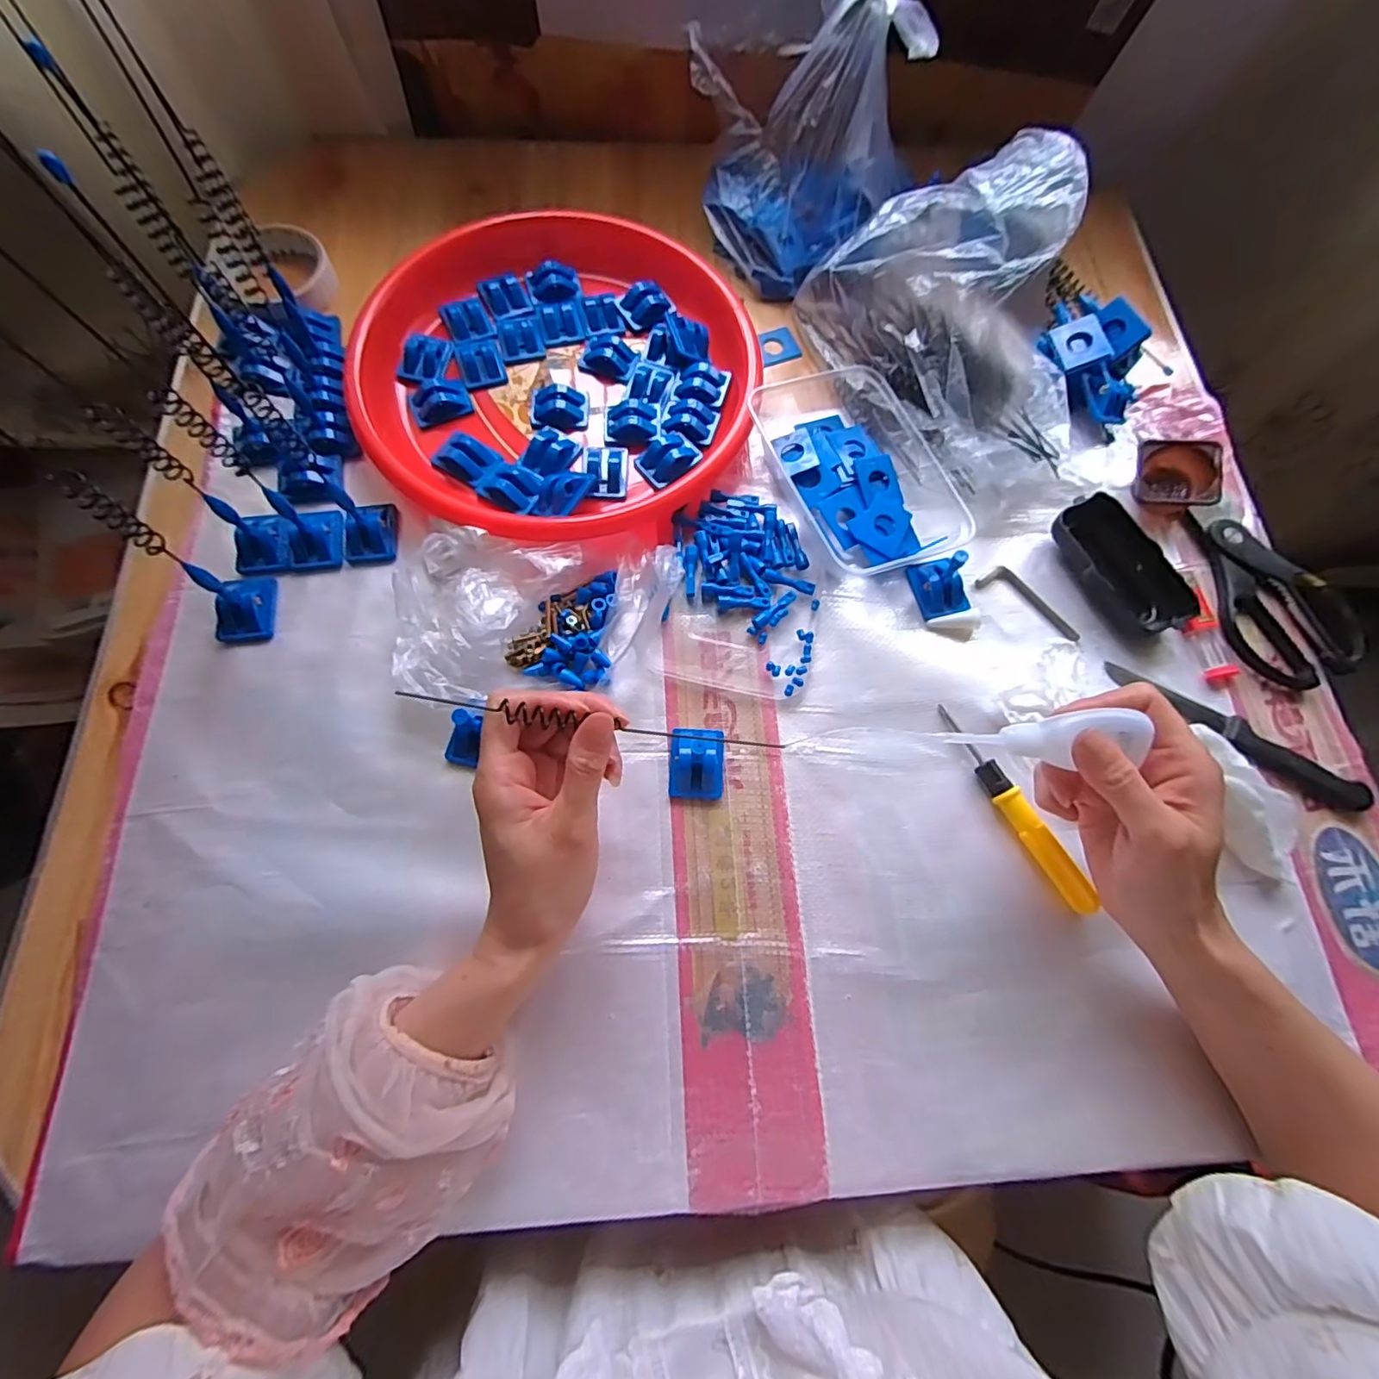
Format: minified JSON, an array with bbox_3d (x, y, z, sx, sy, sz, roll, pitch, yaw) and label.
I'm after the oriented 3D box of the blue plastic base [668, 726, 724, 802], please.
[{"bbox_3d":[0.006,0.045,0.367,0.035,0.021,0.045,3,71,-2],"label":"blue plastic base"}]

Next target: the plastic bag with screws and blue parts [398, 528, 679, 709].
[{"bbox_3d":[-0.099,-0.048,0.383,0.178,0.035,0.112,1,71,-2],"label":"plastic bag with screws and blue parts"}]

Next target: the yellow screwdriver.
[{"bbox_3d":[0.203,0.071,0.363,0.013,0.023,0.141,-26,75,-11],"label":"yellow screwdriver"}]

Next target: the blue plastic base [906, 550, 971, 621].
[{"bbox_3d":[0.182,-0.079,0.403,0.036,0.045,0.043,-14,73,-7],"label":"blue plastic base"}]

